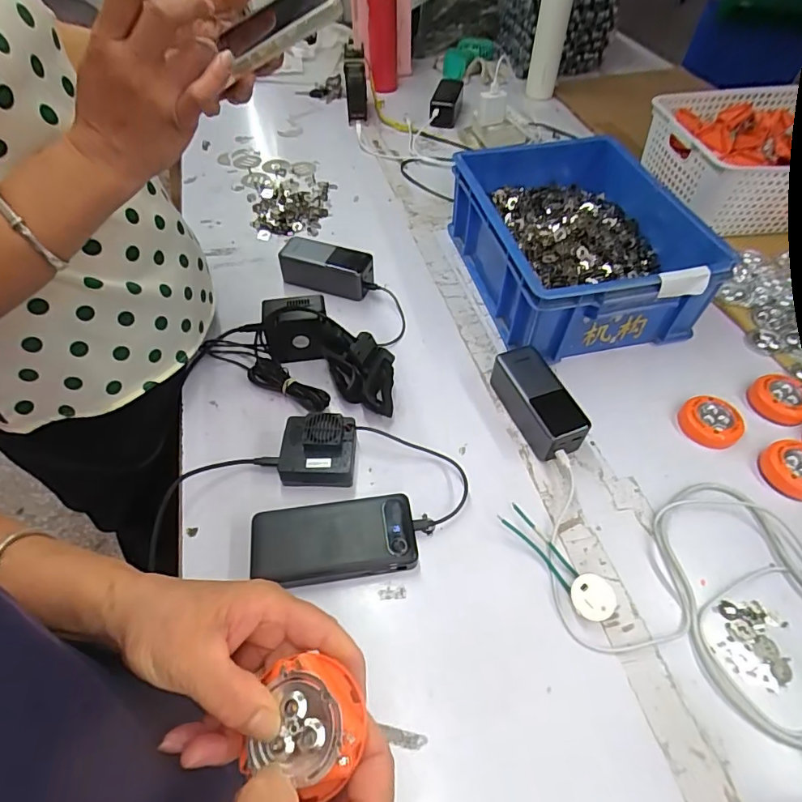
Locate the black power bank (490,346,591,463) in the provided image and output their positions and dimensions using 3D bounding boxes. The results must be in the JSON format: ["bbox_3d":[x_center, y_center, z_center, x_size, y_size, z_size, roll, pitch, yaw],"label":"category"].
[{"bbox_3d":[0.155,0.000,0.566,0.059,0.053,0.133,-20,55,-15],"label":"black power bank"}]

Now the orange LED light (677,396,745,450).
[{"bbox_3d":[0.366,0.023,0.574,0.066,0.018,0.063,0,52,0],"label":"orange LED light"}]

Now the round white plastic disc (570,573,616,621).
[{"bbox_3d":[0.176,0.182,0.449,0.038,0.021,0.039,0,52,0],"label":"round white plastic disc"}]

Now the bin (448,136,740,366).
[{"bbox_3d":[0.246,-0.233,0.699,0.282,0.116,0.362,-8,53,-7],"label":"bin"}]

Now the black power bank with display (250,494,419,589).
[{"bbox_3d":[-0.064,0.137,0.473,0.153,0.031,0.075,-7,53,-6],"label":"black power bank with display"}]

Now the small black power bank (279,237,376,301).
[{"bbox_3d":[-0.105,-0.190,0.705,0.135,0.052,0.065,16,54,12],"label":"small black power bank"}]

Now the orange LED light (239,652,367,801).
[{"bbox_3d":[-0.046,0.162,0.243,0.056,0.017,0.055,0,52,0],"label":"orange LED light"}]

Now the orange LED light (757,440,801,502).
[{"bbox_3d":[0.437,0.075,0.534,0.066,0.019,0.066,0,52,-1],"label":"orange LED light"}]

